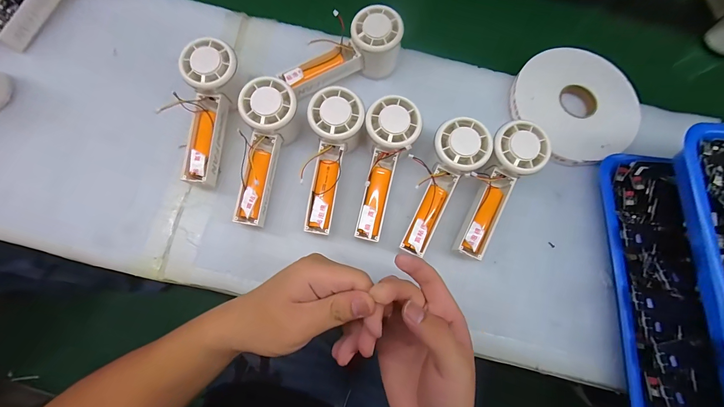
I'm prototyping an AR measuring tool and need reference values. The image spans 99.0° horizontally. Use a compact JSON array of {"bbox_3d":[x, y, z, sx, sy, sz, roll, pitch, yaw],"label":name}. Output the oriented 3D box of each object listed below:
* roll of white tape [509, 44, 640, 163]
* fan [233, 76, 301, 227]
[{"bbox_3d":[0.261,-0.123,0.382,0.133,0.025,0.146,1,75,-4],"label":"roll of white tape"},{"bbox_3d":[-0.098,-0.051,0.327,0.060,0.060,0.146,3,75,-3],"label":"fan"}]

